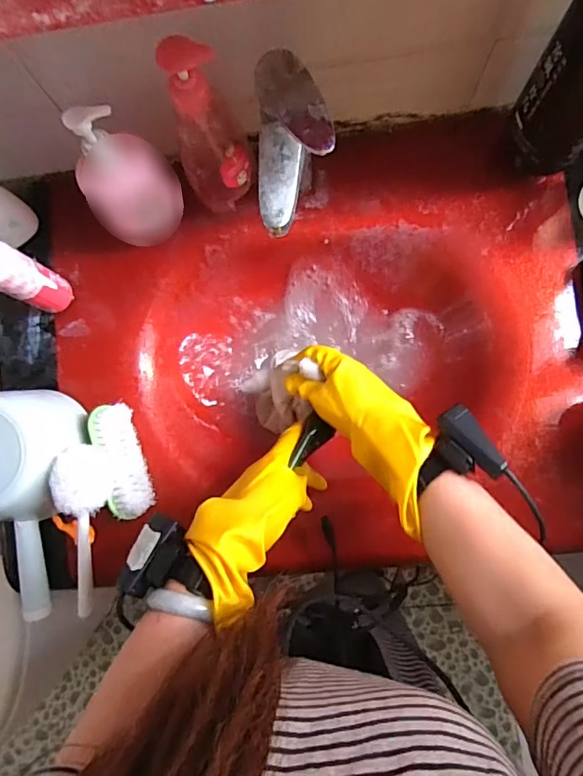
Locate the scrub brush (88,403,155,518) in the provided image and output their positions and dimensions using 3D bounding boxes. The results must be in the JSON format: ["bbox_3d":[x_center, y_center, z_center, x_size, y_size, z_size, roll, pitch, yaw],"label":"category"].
[{"bbox_3d":[-0.195,0.083,0.530,0.053,0.037,0.127,-13,79,-34],"label":"scrub brush"}]

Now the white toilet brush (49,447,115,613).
[{"bbox_3d":[-0.227,0.166,0.521,0.054,0.065,0.211,11,113,6],"label":"white toilet brush"}]

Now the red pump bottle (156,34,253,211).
[{"bbox_3d":[-0.087,-0.257,0.482,0.077,0.197,0.063,-25,83,2],"label":"red pump bottle"}]

